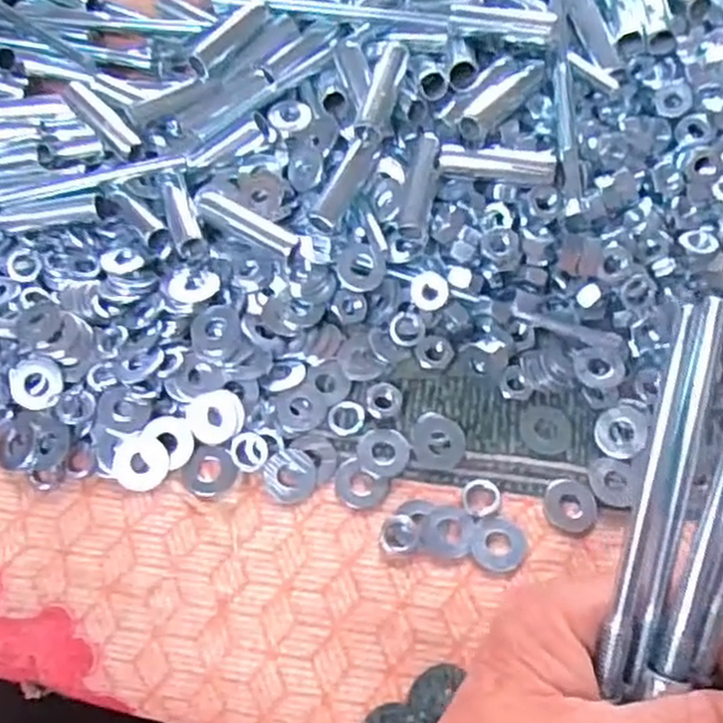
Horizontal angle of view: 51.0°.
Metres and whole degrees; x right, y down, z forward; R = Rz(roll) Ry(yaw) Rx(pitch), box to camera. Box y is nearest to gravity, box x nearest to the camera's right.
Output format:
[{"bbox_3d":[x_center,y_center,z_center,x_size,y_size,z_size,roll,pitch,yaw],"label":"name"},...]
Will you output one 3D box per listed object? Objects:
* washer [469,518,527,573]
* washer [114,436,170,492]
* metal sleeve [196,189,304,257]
[{"bbox_3d":[0.046,0.061,0.253,0.018,0.004,0.018,-4,66,0],"label":"washer"},{"bbox_3d":[-0.078,0.036,0.269,0.019,0.005,0.018,-1,66,1],"label":"washer"},{"bbox_3d":[-0.044,-0.053,0.296,0.044,0.012,0.010,27,69,13],"label":"metal sleeve"}]

